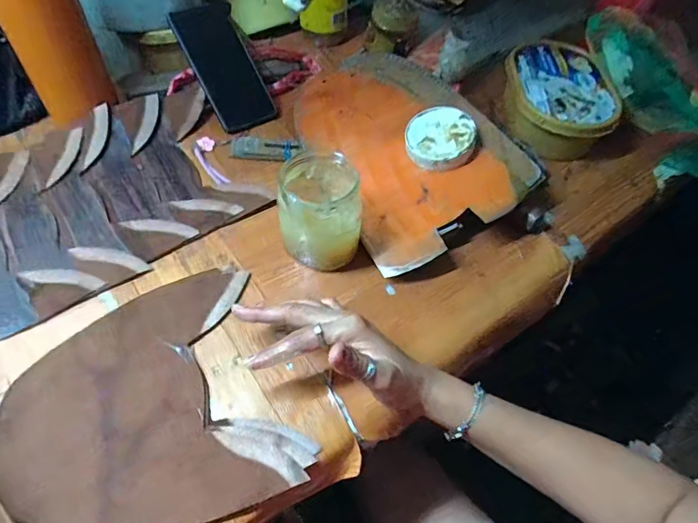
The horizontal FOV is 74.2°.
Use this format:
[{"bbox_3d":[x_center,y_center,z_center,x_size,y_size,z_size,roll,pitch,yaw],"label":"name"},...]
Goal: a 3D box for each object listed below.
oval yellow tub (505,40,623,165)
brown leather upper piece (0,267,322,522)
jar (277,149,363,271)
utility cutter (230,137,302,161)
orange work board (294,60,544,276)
[{"bbox_3d":[0.280,-0.220,0.617,0.131,0.046,0.195,7,55,0],"label":"oval yellow tub"},{"bbox_3d":[-0.166,0.118,0.382,0.212,0.007,0.210,-19,61,-17],"label":"brown leather upper piece"},{"bbox_3d":[-0.025,-0.048,0.454,0.073,0.095,0.084,7,55,0],"label":"jar"},{"bbox_3d":[-0.100,-0.136,0.561,0.086,0.005,0.036,6,55,-1],"label":"utility cutter"},{"bbox_3d":[0.063,-0.147,0.544,0.201,0.023,0.307,-26,60,-5],"label":"orange work board"}]

